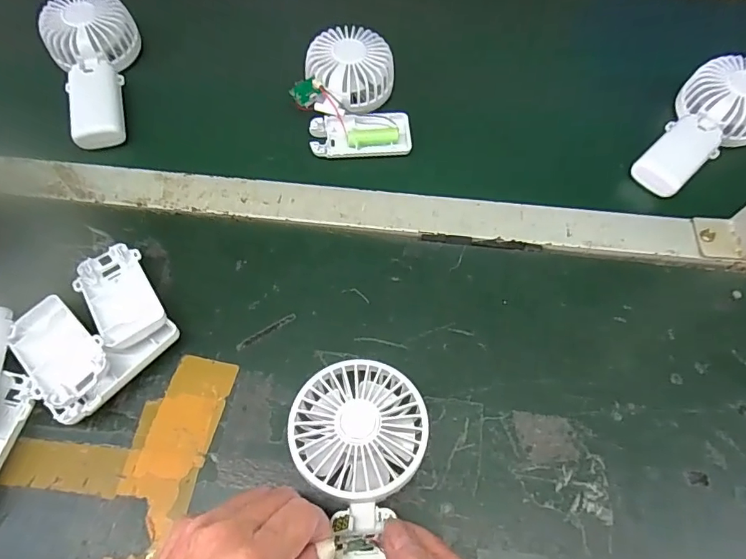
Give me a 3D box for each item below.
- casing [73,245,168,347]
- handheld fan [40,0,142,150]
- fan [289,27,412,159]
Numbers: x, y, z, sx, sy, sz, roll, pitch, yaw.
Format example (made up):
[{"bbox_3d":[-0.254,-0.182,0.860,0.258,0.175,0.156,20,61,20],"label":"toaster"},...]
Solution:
[{"bbox_3d":[-0.198,0.012,0.380,0.048,0.026,0.093,-28,67,-15],"label":"casing"},{"bbox_3d":[-0.281,-0.206,0.485,0.084,0.039,0.168,-9,76,-6],"label":"handheld fan"},{"bbox_3d":[-0.024,-0.182,0.471,0.098,0.040,0.131,-13,64,-8],"label":"fan"}]

